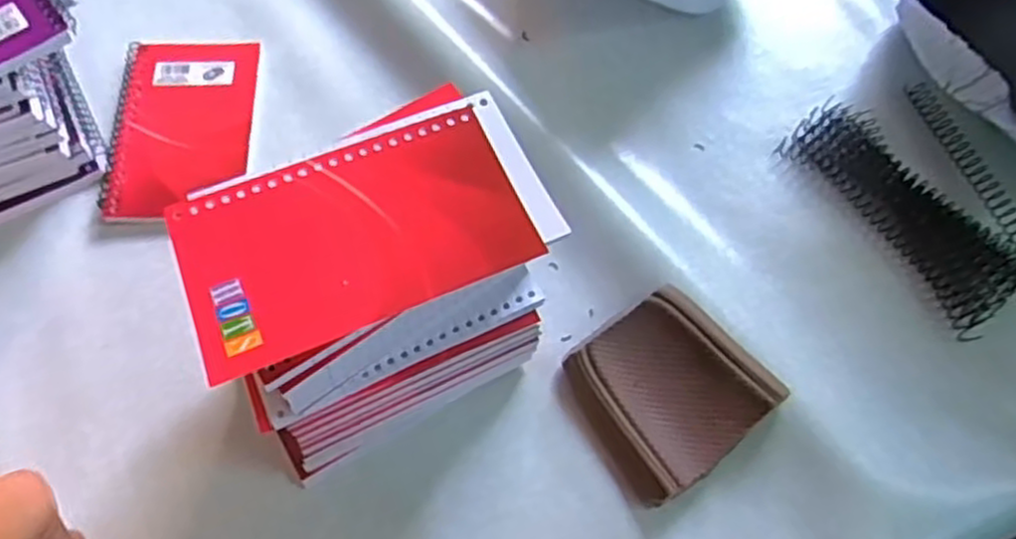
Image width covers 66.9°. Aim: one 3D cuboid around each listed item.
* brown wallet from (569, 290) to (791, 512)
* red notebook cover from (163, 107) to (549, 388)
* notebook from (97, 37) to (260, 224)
[{"bbox_3d":[0.084,0.062,0.403,0.088,0.024,0.087,-30,68,-14],"label":"brown wallet"},{"bbox_3d":[-0.060,-0.015,0.295,0.127,0.005,0.076,-21,66,-10],"label":"red notebook cover"},{"bbox_3d":[-0.204,-0.089,0.480,0.084,0.007,0.129,-3,64,-1],"label":"notebook"}]

